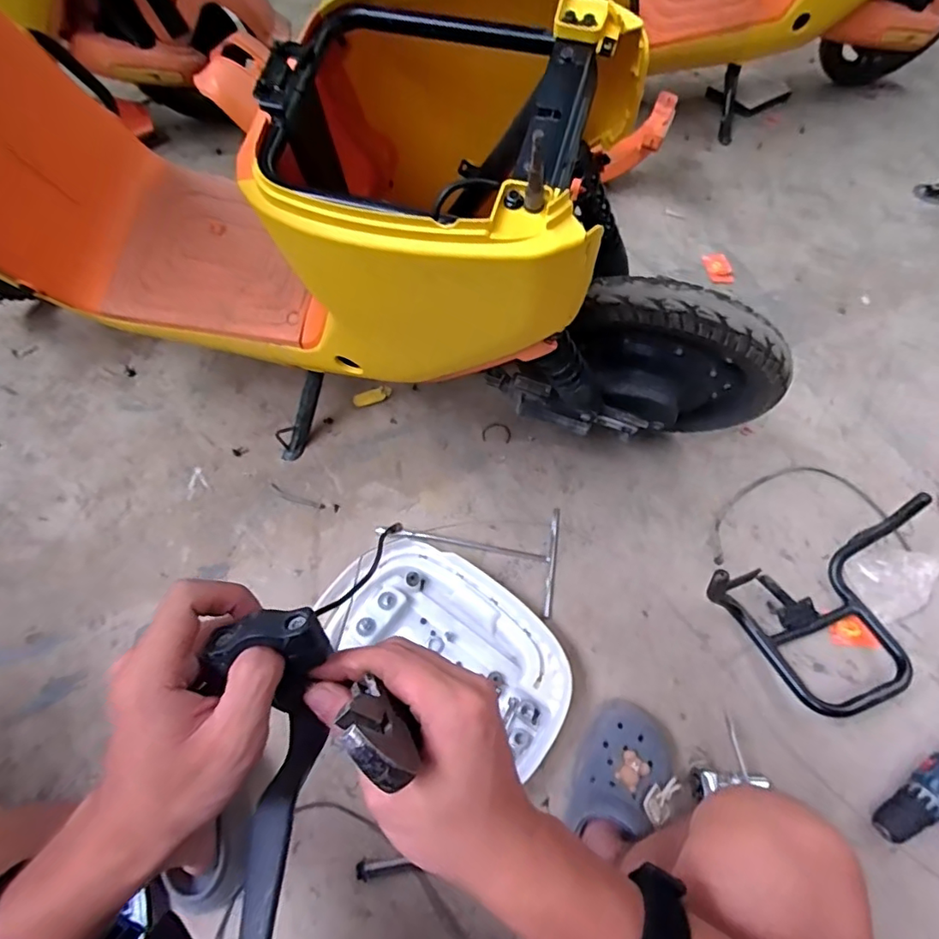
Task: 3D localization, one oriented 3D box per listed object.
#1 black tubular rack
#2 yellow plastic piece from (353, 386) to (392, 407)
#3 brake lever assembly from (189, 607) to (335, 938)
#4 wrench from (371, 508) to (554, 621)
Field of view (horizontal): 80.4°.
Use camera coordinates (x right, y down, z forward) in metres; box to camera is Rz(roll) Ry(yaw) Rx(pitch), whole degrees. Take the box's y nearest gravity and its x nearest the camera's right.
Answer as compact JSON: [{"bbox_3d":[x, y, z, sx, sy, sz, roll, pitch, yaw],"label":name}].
[{"bbox_3d":[0.497,0.208,0.750,0.328,0.138,0.211,-16,61,-9],"label":"black tubular rack"},{"bbox_3d":[-0.179,-0.135,1.024,0.071,0.024,0.025,-19,62,-11],"label":"yellow plastic piece"},{"bbox_3d":[-0.091,0.143,0.253,0.054,0.052,0.148,-4,69,-2],"label":"brake lever assembly"},{"bbox_3d":[-0.004,0.112,0.854,0.278,0.037,0.173,9,60,5],"label":"wrench"}]

